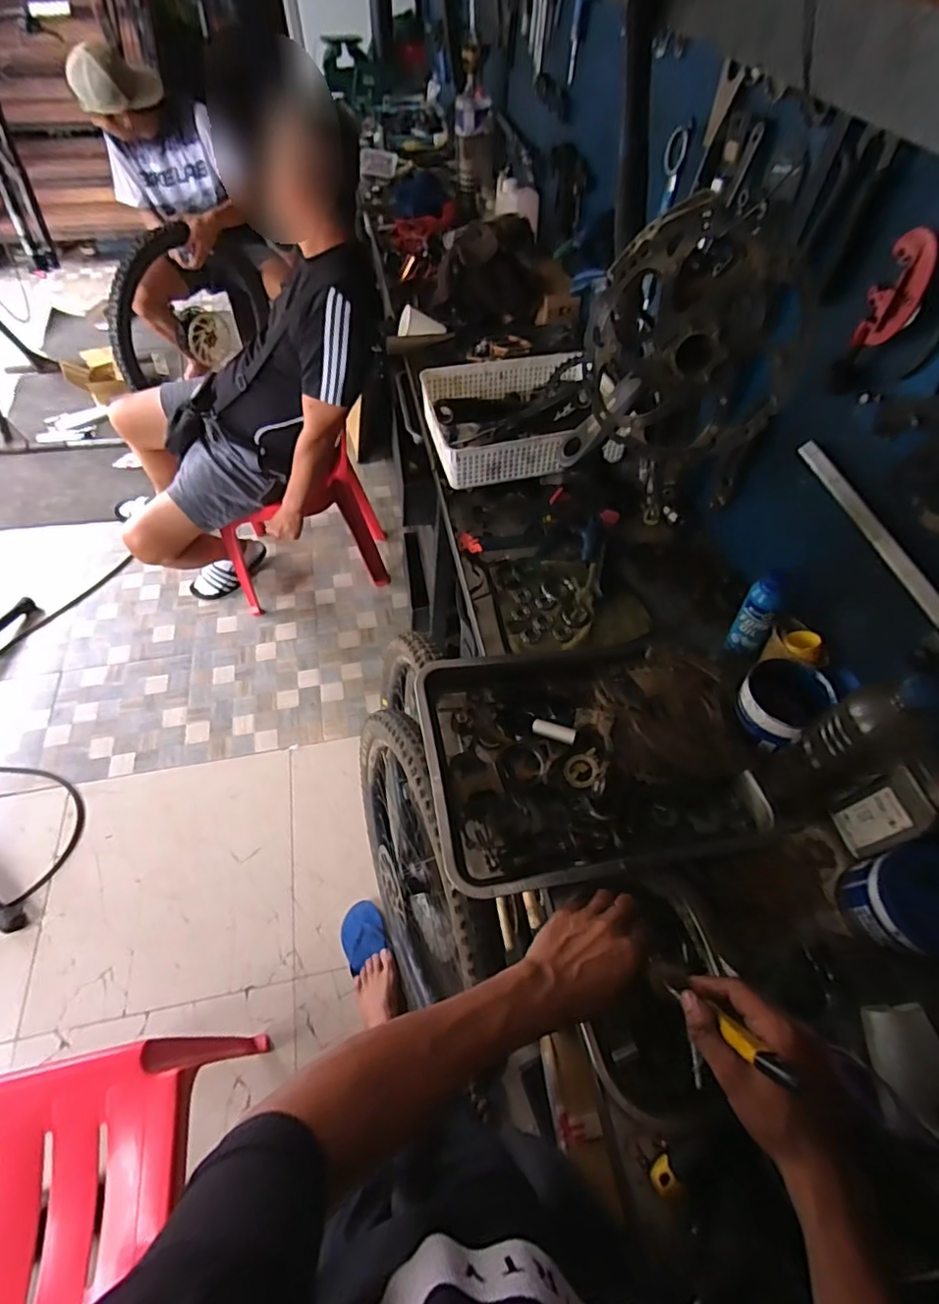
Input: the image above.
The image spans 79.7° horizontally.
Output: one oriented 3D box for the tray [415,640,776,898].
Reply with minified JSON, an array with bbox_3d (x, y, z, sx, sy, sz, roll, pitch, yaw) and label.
[{"bbox_3d":[0.140,0.118,0.690,0.403,0.068,0.294,-9,56,-8],"label":"tray"}]

